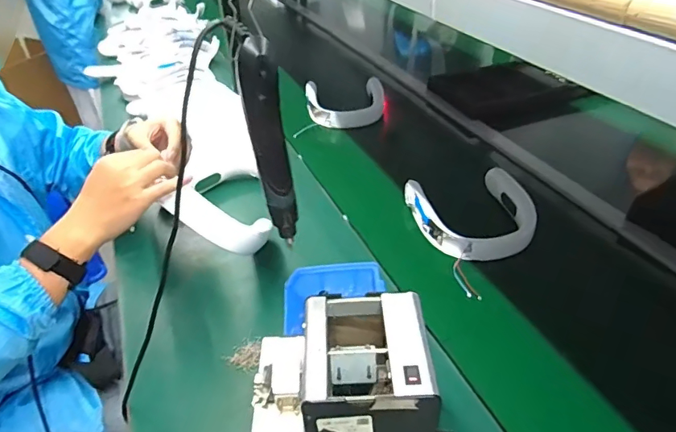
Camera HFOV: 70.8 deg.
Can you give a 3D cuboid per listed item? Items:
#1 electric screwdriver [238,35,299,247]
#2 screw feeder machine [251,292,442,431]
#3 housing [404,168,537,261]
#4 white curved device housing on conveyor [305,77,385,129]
[{"bbox_3d":[-0.067,-0.064,0.468,0.037,0.202,0.031,-7,37,-5],"label":"electric screwdriver"},{"bbox_3d":[0.002,0.184,0.510,0.173,0.152,0.126,-2,37,1],"label":"screw feeder machine"},{"bbox_3d":[0.240,-0.006,0.849,0.194,0.045,0.194,-9,38,-8],"label":"housing"},{"bbox_3d":[0.020,-0.296,1.244,0.198,0.059,0.178,-8,38,-7],"label":"white curved device housing on conveyor"}]

